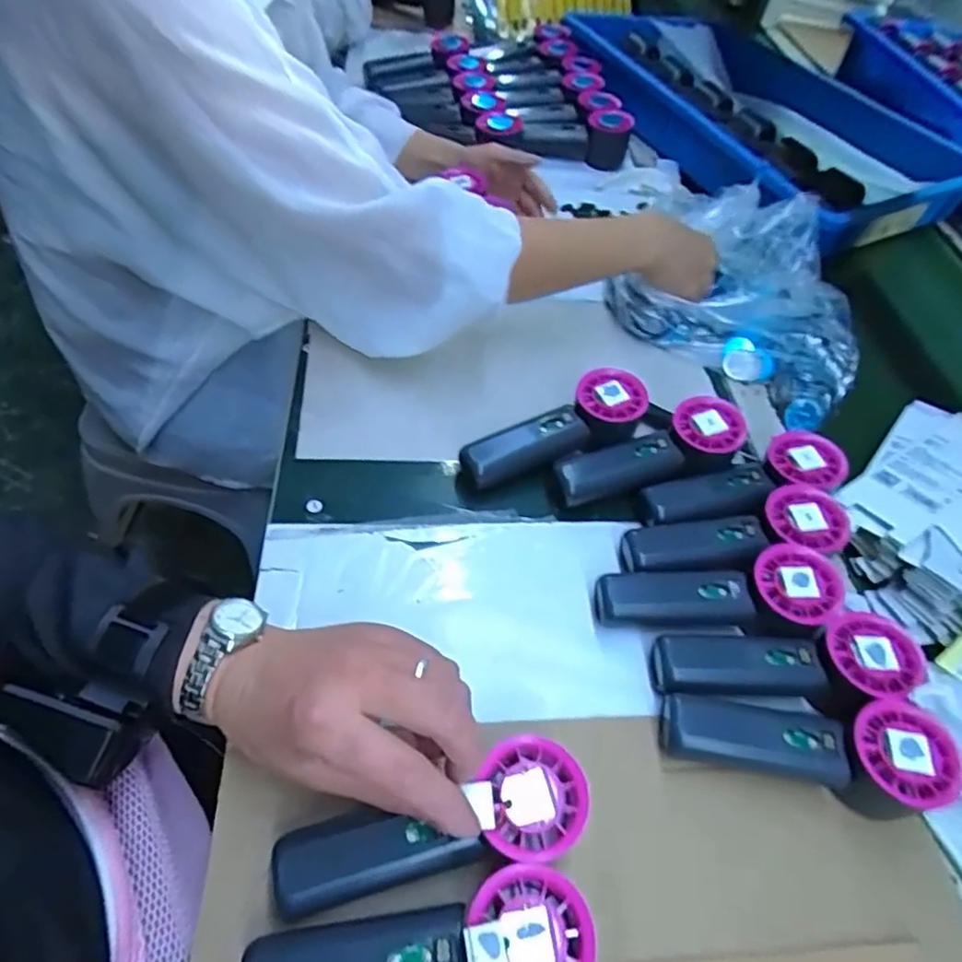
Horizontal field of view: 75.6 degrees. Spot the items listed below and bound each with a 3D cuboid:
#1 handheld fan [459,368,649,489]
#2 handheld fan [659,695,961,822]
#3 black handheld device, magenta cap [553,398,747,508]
[{"bbox_3d":[0.061,-0.033,0.491,0.150,0.051,0.057,-25,60,-22],"label":"handheld fan"},{"bbox_3d":[0.189,0.158,0.365,0.154,0.051,0.053,9,52,0],"label":"handheld fan"},{"bbox_3d":[0.132,-0.017,0.487,0.151,0.052,0.053,-16,56,-19],"label":"black handheld device, magenta cap"}]

